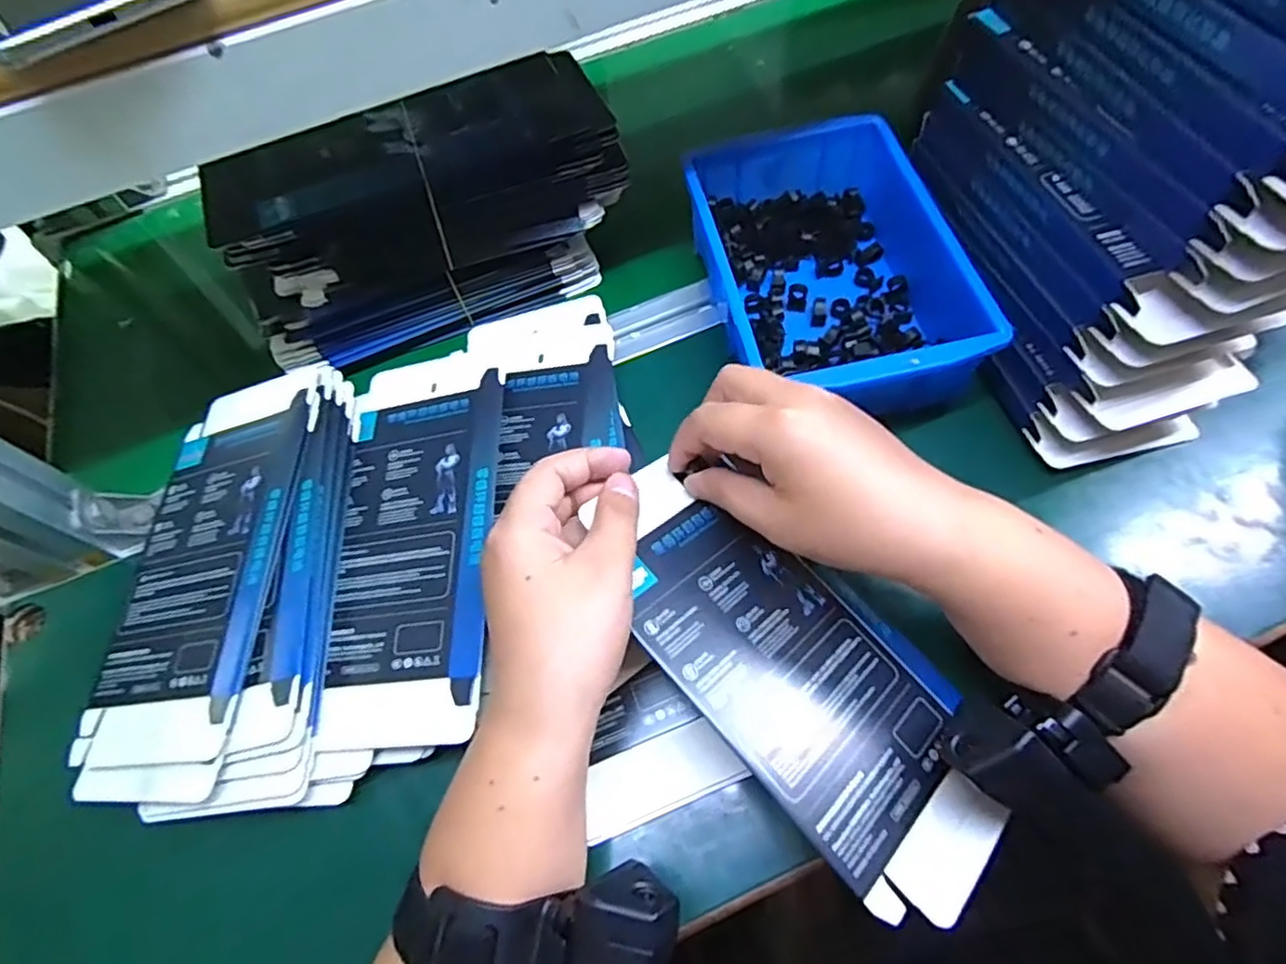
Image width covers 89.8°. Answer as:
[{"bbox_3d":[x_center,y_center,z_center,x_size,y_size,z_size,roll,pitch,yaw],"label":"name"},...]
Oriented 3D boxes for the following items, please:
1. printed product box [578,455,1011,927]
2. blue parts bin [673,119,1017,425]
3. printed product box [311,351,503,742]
[{"bbox_3d":[0.065,0.079,0.291,0.098,0.004,0.213,-32,70,-34],"label":"printed product box"},{"bbox_3d":[0.111,-0.131,0.399,0.136,0.062,0.205,-11,62,-5],"label":"blue parts bin"},{"bbox_3d":[-0.123,0.017,0.347,0.087,0.016,0.228,-4,61,0],"label":"printed product box"}]

